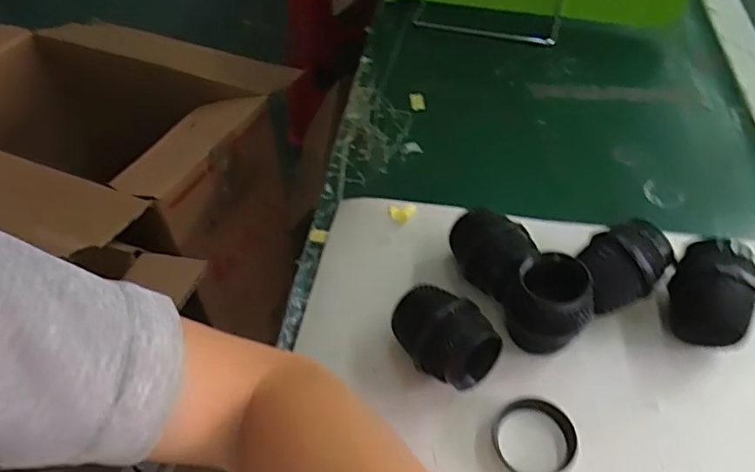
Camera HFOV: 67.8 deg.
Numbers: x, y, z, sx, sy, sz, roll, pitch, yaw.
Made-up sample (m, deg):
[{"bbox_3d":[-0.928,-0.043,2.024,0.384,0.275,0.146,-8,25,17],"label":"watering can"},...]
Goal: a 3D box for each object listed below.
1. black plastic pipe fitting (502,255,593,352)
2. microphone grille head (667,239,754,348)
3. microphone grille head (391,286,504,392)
[{"bbox_3d":[0.100,0.041,0.331,0.043,0.056,0.048,-20,53,-14],"label":"black plastic pipe fitting"},{"bbox_3d":[0.202,0.037,0.342,0.044,0.050,0.054,25,56,21],"label":"microphone grille head"},{"bbox_3d":[0.039,0.058,0.328,0.059,0.049,0.040,28,57,23],"label":"microphone grille head"}]

